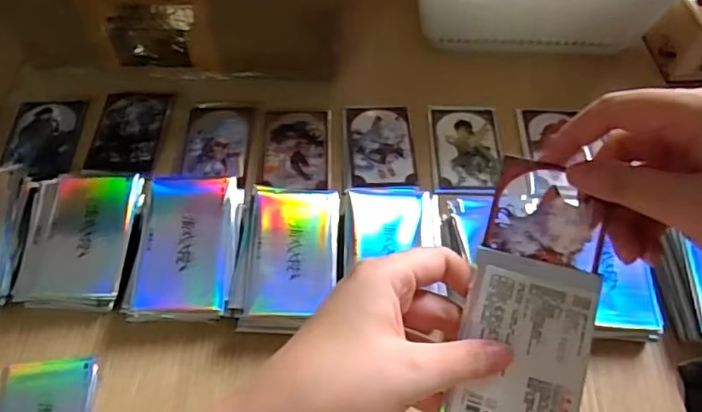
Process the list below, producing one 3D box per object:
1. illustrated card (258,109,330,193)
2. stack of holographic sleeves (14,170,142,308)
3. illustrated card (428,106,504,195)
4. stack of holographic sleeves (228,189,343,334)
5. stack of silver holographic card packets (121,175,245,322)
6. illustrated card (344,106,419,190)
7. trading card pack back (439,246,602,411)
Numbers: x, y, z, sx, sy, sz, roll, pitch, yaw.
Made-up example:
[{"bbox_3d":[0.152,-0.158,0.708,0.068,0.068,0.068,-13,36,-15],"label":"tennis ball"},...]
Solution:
[{"bbox_3d":[-0.045,-0.049,0.478,0.057,0.004,0.082,0,57,-1],"label":"illustrated card"},{"bbox_3d":[-0.190,0.024,0.411,0.074,0.029,0.096,0,57,-1],"label":"stack of holographic sleeves"},{"bbox_3d":[0.097,-0.049,0.483,0.058,0.004,0.090,1,57,0],"label":"illustrated card"},{"bbox_3d":[-0.043,0.039,0.401,0.065,0.034,0.102,4,57,1],"label":"stack of holographic sleeves"},{"bbox_3d":[-0.113,0.028,0.407,0.069,0.034,0.106,4,57,2],"label":"stack of silver holographic card packets"},{"bbox_3d":[0.024,-0.051,0.482,0.057,0.004,0.086,-2,57,-2],"label":"illustrated card"},{"bbox_3d":[0.078,0.071,0.268,0.058,0.004,0.094,13,77,13],"label":"trading card pack back"}]

